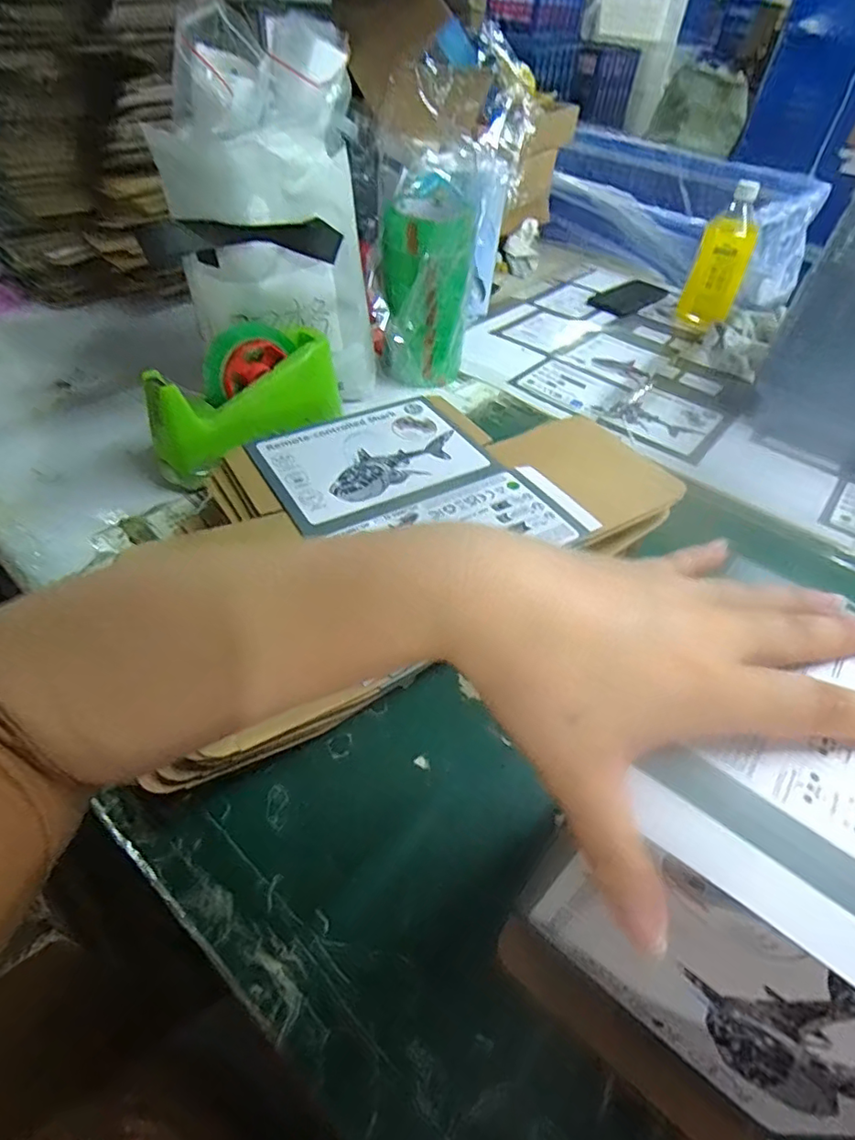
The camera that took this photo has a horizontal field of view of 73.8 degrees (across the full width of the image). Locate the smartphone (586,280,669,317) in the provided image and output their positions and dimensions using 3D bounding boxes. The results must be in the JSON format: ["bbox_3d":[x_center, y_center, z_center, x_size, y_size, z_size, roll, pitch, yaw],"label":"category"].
[{"bbox_3d":[0.364,-0.496,1.036,0.087,0.008,0.169,38,54,26],"label":"smartphone"}]

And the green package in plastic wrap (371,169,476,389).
[{"bbox_3d":[-0.006,-0.341,0.700,0.107,0.207,0.105,-5,48,-11],"label":"green package in plastic wrap"}]

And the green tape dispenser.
[{"bbox_3d":[-0.190,-0.182,0.590,0.070,0.096,0.200,35,52,26],"label":"green tape dispenser"}]

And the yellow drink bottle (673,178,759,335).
[{"bbox_3d":[0.460,-0.477,0.895,0.079,0.195,0.061,23,49,15],"label":"yellow drink bottle"}]

